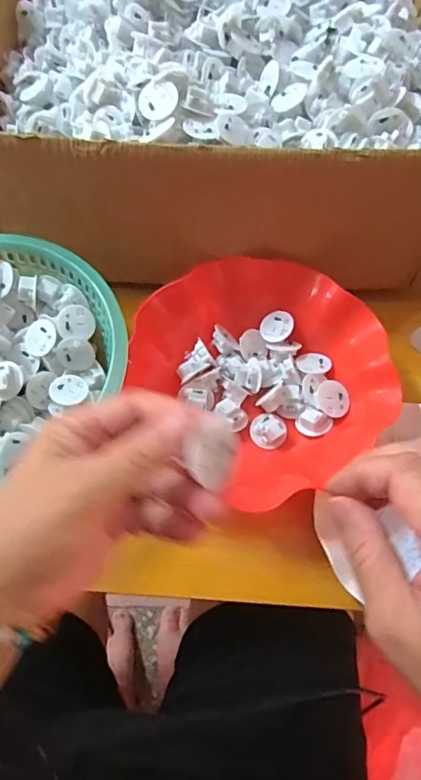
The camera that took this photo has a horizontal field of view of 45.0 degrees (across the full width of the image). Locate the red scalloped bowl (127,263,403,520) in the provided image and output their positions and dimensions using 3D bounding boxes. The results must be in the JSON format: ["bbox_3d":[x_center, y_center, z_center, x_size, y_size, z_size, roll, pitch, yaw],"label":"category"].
[{"bbox_3d":[0.051,-0.016,0.465,0.188,0.079,0.213,-36,69,-16],"label":"red scalloped bowl"}]

